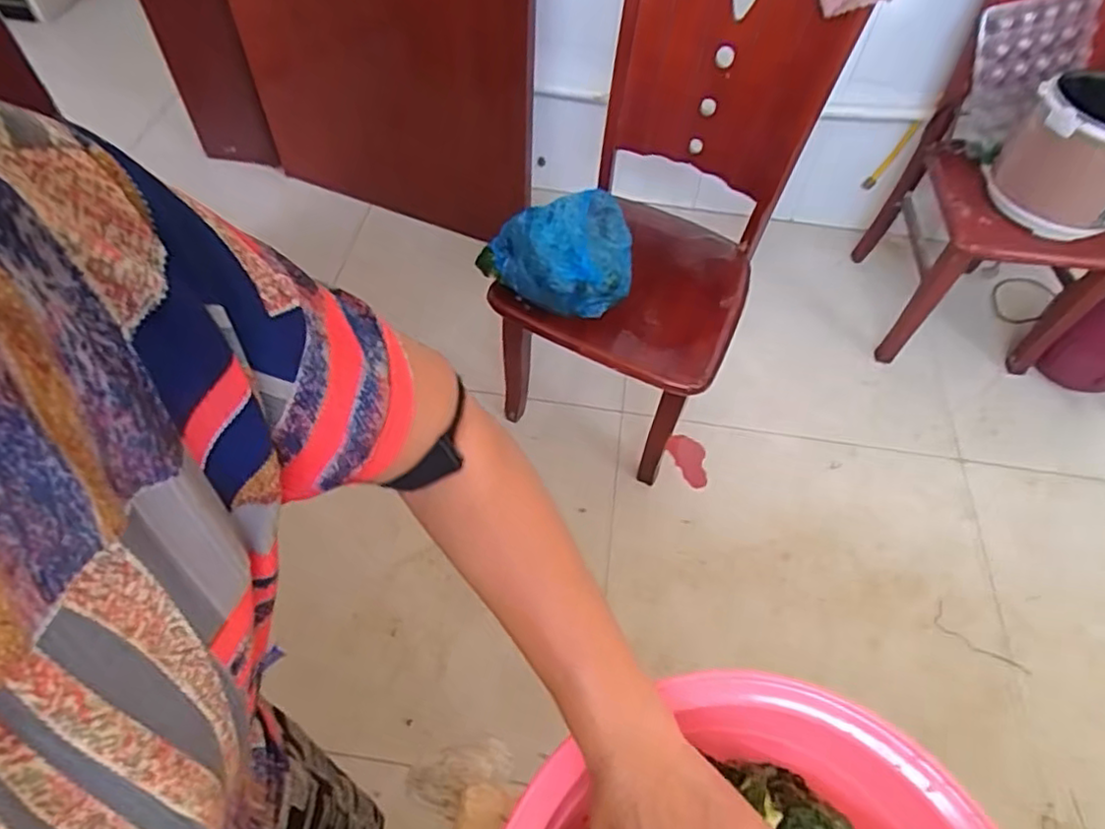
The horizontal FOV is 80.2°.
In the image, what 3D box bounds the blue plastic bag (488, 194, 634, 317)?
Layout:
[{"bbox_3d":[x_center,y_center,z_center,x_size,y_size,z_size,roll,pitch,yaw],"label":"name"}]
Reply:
[{"bbox_3d":[0.046,-0.285,1.149,0.247,0.110,0.208,-32,63,-23],"label":"blue plastic bag"}]

